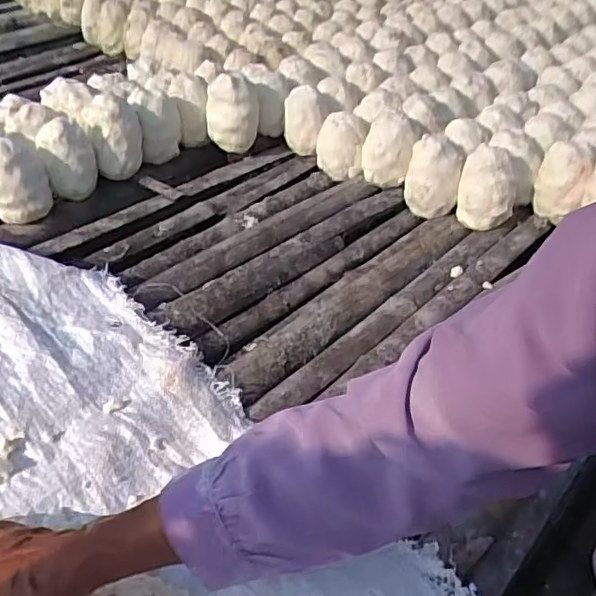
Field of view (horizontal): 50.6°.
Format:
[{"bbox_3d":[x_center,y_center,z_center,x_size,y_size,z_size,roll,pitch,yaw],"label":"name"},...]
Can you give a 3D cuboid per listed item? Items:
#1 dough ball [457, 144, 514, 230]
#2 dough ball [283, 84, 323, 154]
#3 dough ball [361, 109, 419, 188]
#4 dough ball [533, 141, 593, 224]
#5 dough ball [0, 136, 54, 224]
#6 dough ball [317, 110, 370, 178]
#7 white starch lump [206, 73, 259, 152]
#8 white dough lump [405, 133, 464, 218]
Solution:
[{"bbox_3d":[0.272,-0.157,0.903,0.080,0.099,0.069,12,43,10],"label":"dough ball"},{"bbox_3d":[0.009,-0.287,1.020,0.069,0.086,0.062,3,42,1],"label":"dough ball"},{"bbox_3d":[0.138,-0.224,0.954,0.077,0.100,0.073,14,43,13],"label":"dough ball"},{"bbox_3d":[0.380,-0.164,0.912,0.068,0.103,0.062,19,44,18],"label":"dough ball"},{"bbox_3d":[-0.390,-0.157,0.862,0.092,0.110,0.080,-16,45,-19],"label":"dough ball"},{"bbox_3d":[0.067,-0.240,0.987,0.077,0.076,0.071,5,42,3],"label":"dough ball"},{"bbox_3d":[-0.103,-0.294,0.995,0.081,0.101,0.069,-2,42,-4],"label":"white starch lump"},{"bbox_3d":[0.200,-0.182,0.932,0.077,0.097,0.072,9,42,7],"label":"white dough lump"}]

